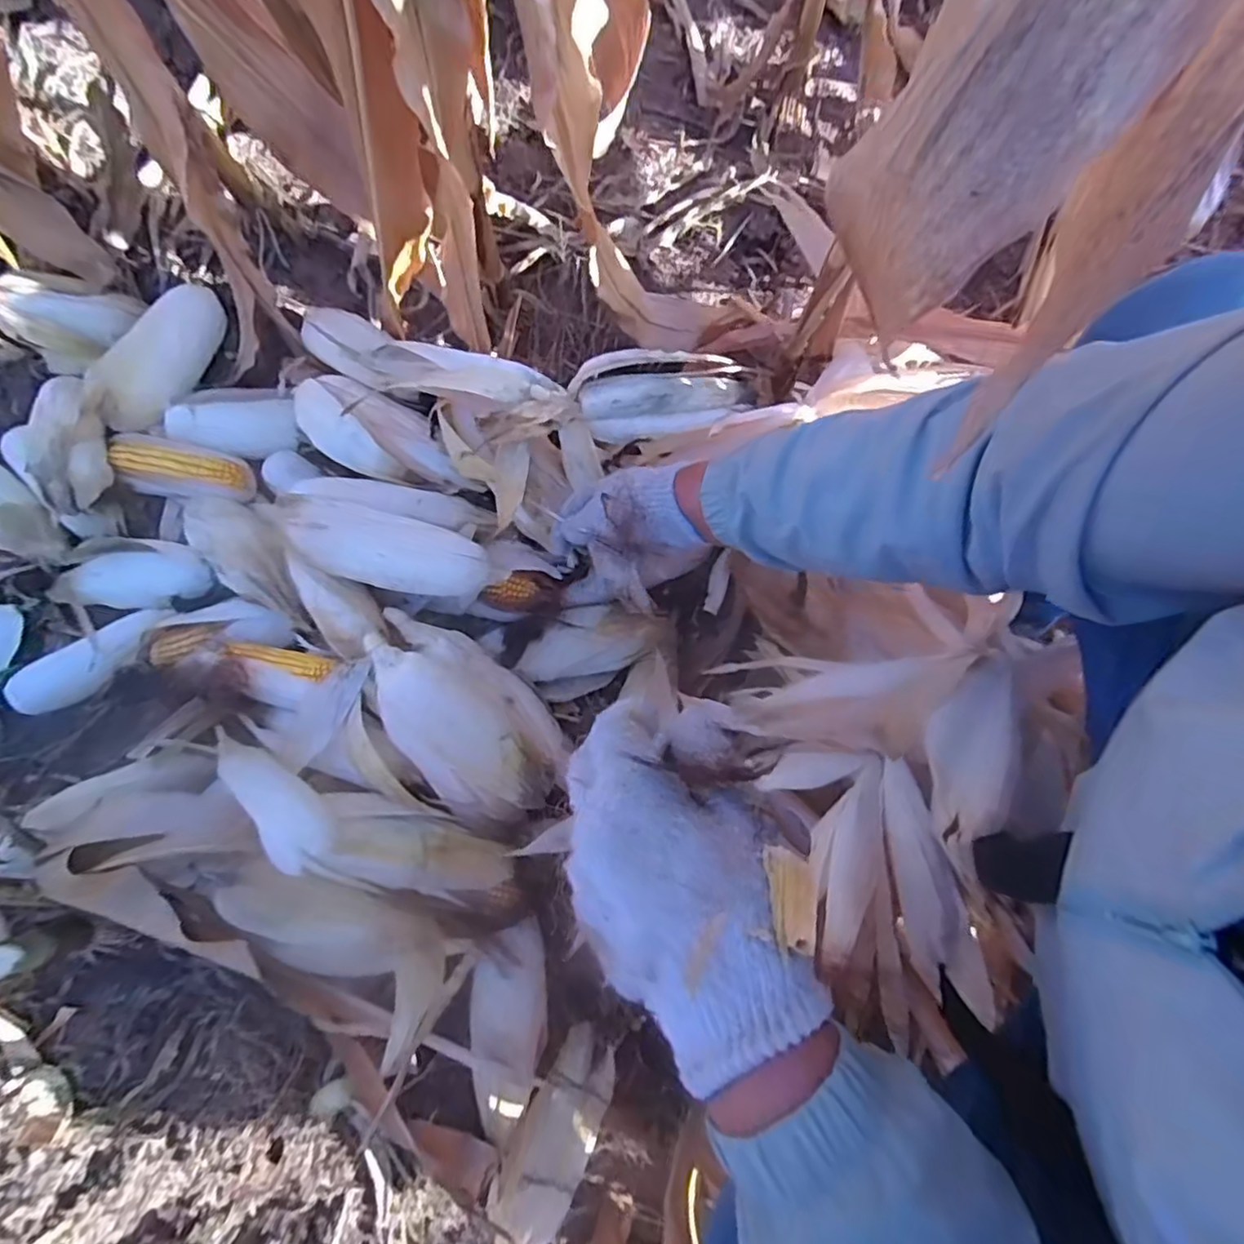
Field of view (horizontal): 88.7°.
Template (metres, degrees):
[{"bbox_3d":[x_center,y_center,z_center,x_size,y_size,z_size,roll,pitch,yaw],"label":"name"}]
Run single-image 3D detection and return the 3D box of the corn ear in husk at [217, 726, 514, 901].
[{"bbox_3d":[-0.252,0.189,0.574,0.300,0.075,0.080,17,81,4],"label":"corn ear in husk"}]

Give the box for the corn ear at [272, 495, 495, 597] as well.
[{"bbox_3d":[-0.235,-0.074,0.621,0.208,0.066,0.075,14,81,3],"label":"corn ear"}]

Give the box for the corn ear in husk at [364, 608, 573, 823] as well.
[{"bbox_3d":[-0.157,0.086,0.627,0.126,0.102,0.239,-35,81,-5],"label":"corn ear in husk"}]

